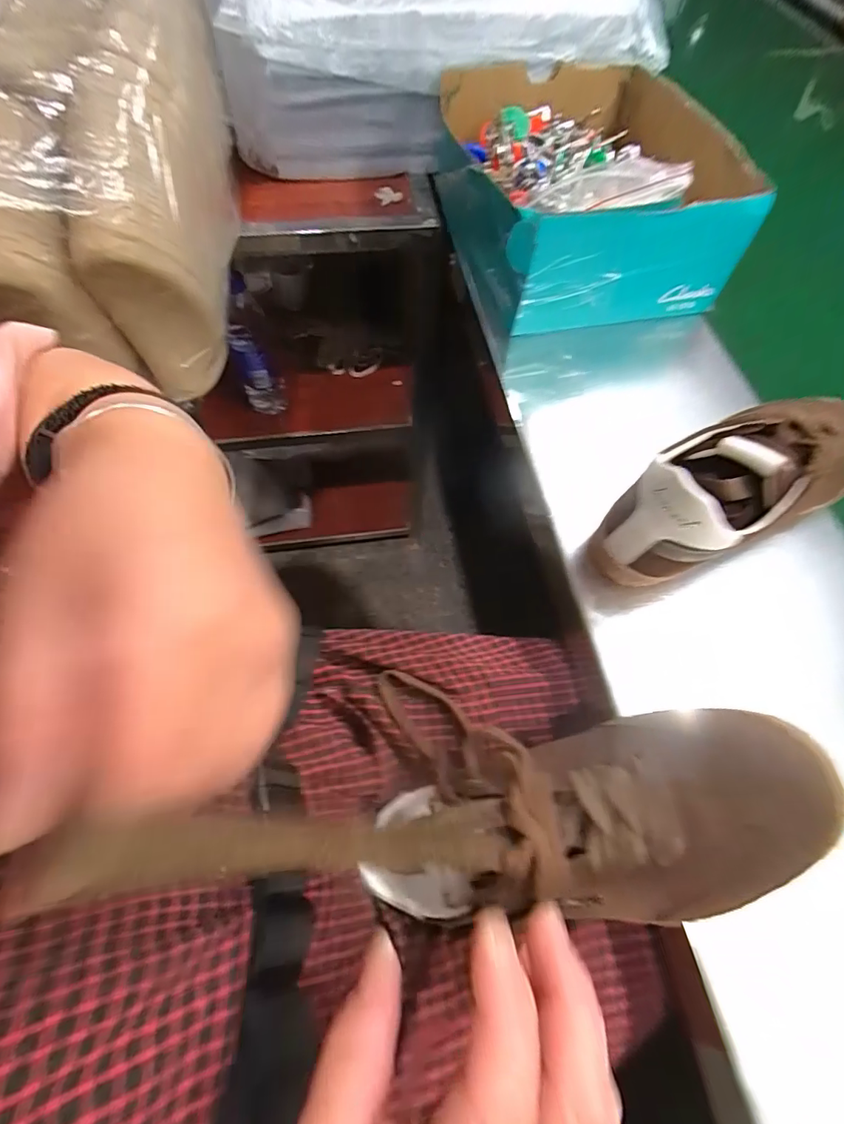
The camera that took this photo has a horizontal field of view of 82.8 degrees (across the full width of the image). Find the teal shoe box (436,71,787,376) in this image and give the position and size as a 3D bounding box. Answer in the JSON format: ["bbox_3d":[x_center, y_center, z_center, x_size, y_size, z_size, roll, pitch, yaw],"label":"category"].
[{"bbox_3d":[0.154,-0.391,0.517,0.256,0.131,0.300,-13,64,-9],"label":"teal shoe box"}]

